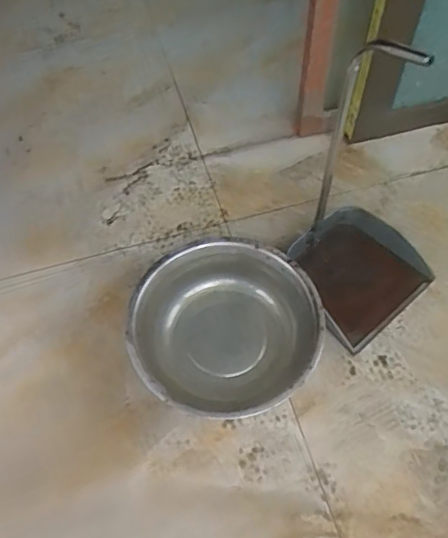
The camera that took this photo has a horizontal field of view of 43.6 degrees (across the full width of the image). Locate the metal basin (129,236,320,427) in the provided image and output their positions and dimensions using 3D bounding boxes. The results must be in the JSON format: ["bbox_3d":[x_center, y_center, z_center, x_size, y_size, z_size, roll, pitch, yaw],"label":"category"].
[{"bbox_3d":[0.005,0.121,1.106,0.344,0.118,0.356,-1,58,1],"label":"metal basin"}]

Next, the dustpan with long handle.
[{"bbox_3d":[0.302,-0.163,1.194,0.299,0.153,0.660,2,89,3],"label":"dustpan with long handle"}]

